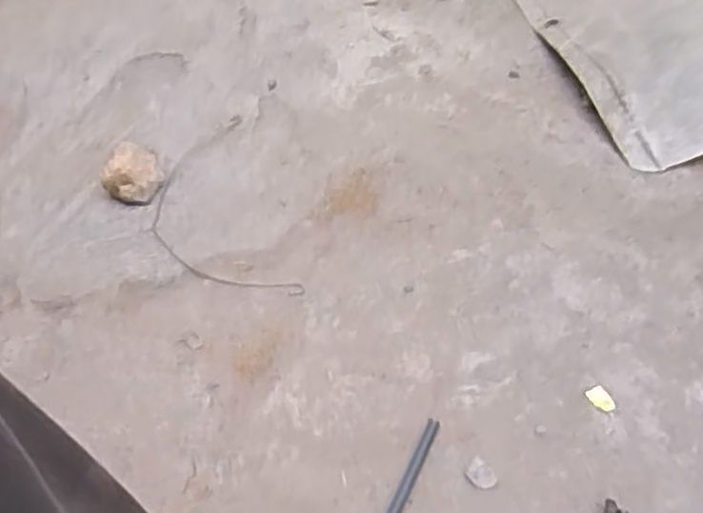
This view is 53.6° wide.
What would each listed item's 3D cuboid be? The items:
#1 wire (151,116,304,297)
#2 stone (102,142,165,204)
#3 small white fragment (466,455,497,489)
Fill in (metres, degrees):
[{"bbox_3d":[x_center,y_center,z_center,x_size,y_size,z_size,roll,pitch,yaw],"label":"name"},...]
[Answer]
[{"bbox_3d":[-0.156,-0.053,0.776,0.131,0.013,0.290,-16,49,-10],"label":"wire"},{"bbox_3d":[-0.248,-0.096,0.787,0.064,0.045,0.074,-18,50,-12],"label":"stone"},{"bbox_3d":[0.106,0.177,0.564,0.024,0.011,0.019,35,59,30],"label":"small white fragment"}]

